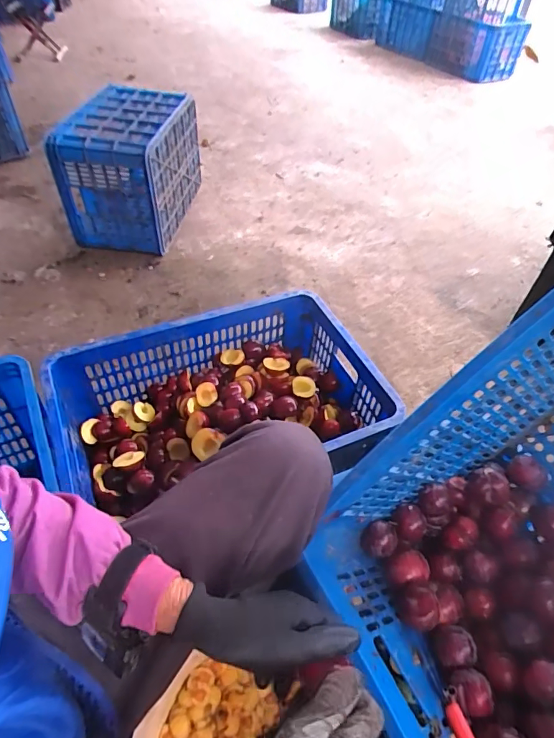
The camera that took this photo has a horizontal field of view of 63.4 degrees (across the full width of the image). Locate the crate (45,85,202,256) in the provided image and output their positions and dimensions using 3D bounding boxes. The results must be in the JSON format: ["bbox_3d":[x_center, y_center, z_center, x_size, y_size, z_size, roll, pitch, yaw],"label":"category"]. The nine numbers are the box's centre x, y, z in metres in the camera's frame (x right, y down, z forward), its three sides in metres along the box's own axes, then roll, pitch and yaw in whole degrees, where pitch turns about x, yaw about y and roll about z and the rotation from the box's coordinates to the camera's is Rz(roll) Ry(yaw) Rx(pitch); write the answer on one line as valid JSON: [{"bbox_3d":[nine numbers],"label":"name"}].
[{"bbox_3d":[-0.501,-0.696,1.569,0.336,0.361,0.506,7,49,4],"label":"crate"}]

